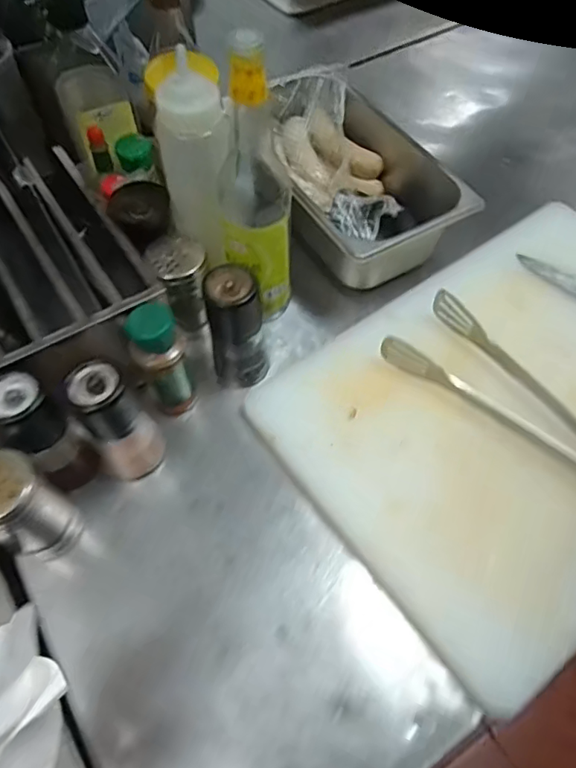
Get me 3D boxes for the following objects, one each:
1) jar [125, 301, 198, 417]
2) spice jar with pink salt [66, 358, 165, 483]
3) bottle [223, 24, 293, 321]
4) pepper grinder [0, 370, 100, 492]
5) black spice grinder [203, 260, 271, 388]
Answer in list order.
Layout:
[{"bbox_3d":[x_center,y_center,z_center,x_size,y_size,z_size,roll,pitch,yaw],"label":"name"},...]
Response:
[{"bbox_3d":[-0.122,-0.023,0.521,0.043,0.134,0.052,-19,59,-12],"label":"jar"},{"bbox_3d":[-0.148,0.037,0.480,0.052,0.138,0.045,-33,63,-20],"label":"spice jar with pink salt"},{"bbox_3d":[-0.029,-0.174,0.503,0.062,0.269,0.068,17,58,11],"label":"bottle"},{"bbox_3d":[-0.213,0.046,0.470,0.052,0.125,0.048,33,63,20],"label":"pepper grinder"},{"bbox_3d":[-0.050,-0.051,0.527,0.054,0.128,0.046,-6,57,-4],"label":"black spice grinder"}]

